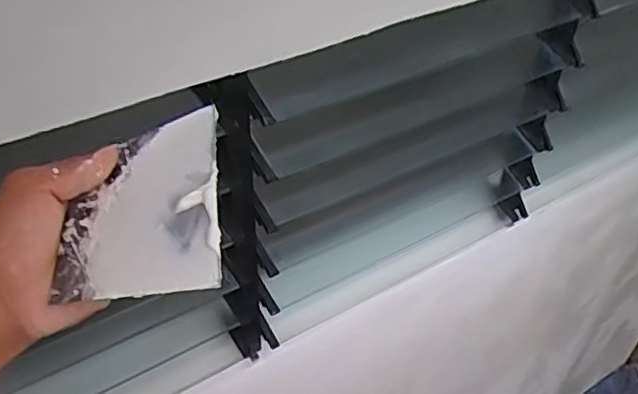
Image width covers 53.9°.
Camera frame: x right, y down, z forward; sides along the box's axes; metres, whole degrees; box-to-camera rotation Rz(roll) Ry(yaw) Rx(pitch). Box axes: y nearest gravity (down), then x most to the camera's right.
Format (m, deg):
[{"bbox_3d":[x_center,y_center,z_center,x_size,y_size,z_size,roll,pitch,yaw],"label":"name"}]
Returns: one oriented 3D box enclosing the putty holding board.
[{"bbox_3d":[-0.108,0.004,0.384,0.095,0.008,0.151,-17,44,5],"label":"putty holding board"}]

